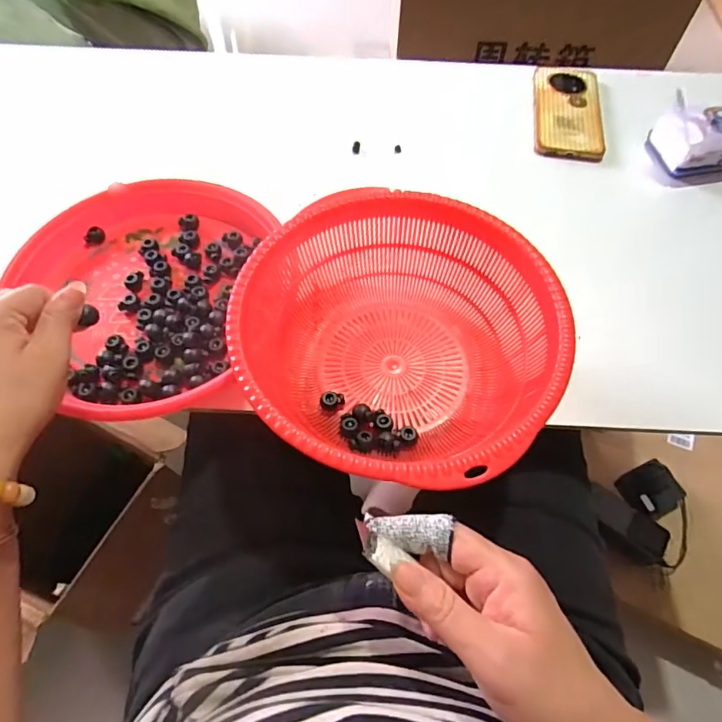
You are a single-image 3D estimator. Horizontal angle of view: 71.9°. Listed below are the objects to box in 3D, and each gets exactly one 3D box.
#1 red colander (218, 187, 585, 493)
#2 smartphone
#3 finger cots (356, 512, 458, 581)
[{"bbox_3d":[0.024,-0.017,0.380,0.223,0.078,0.242,1,60,-1],"label":"red colander"},{"bbox_3d":[0.247,-0.302,0.596,0.079,0.016,0.169,7,60,3],"label":"smartphone"},{"bbox_3d":[0.022,0.093,0.255,0.046,0.015,0.031,3,60,0],"label":"finger cots"}]

